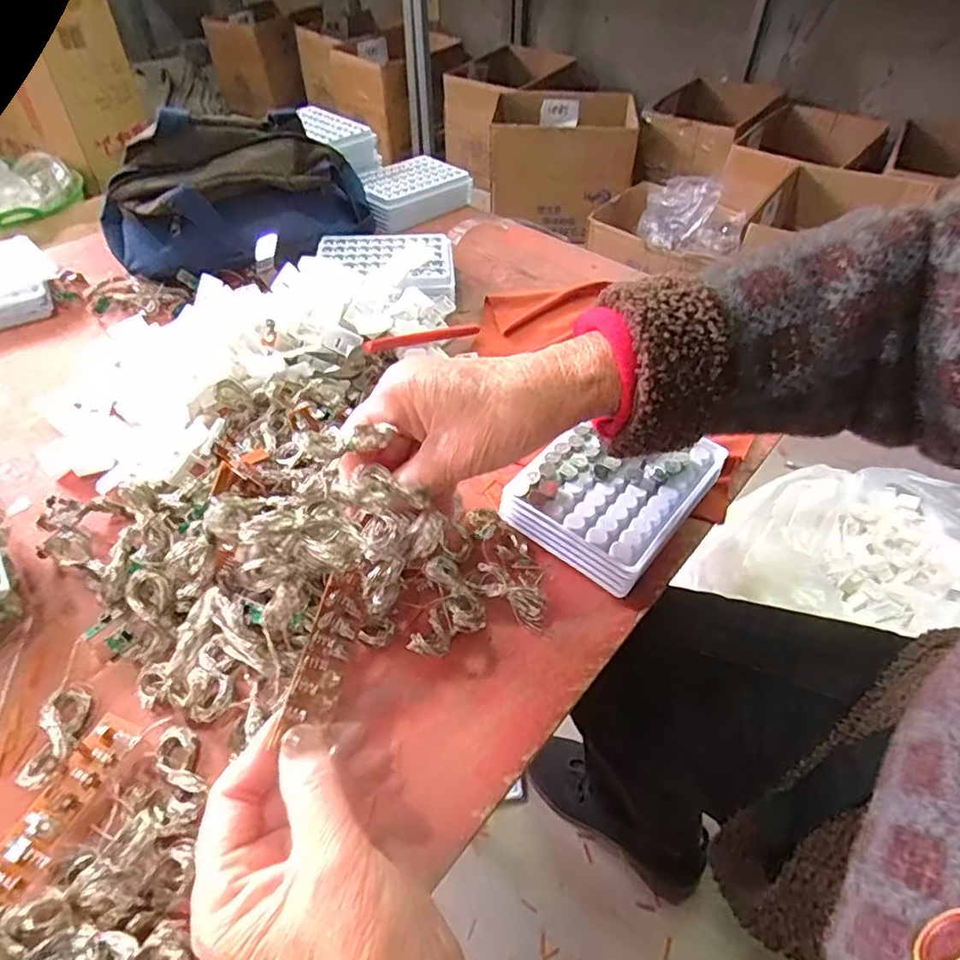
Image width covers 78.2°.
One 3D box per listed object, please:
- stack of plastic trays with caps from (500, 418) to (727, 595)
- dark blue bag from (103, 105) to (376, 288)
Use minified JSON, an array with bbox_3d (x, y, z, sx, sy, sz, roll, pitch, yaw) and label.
[{"bbox_3d":[0.088,0.004,0.385,0.093,0.032,0.128,32,56,24],"label":"stack of plastic trays with caps"},{"bbox_3d":[-0.221,-0.273,0.560,0.245,0.107,0.129,-29,56,-24],"label":"dark blue bag"}]

